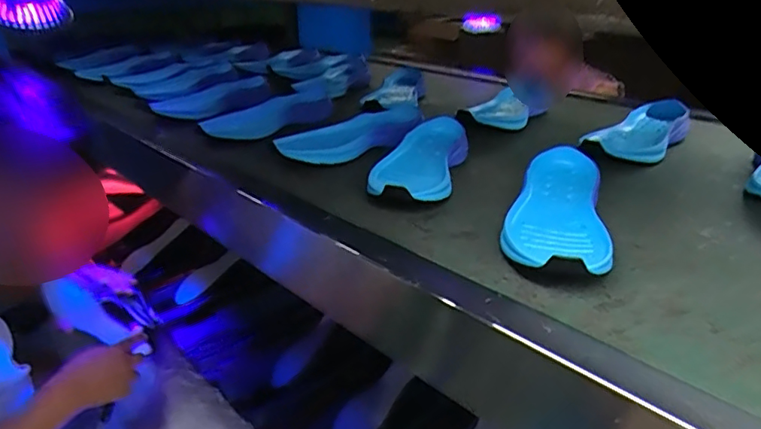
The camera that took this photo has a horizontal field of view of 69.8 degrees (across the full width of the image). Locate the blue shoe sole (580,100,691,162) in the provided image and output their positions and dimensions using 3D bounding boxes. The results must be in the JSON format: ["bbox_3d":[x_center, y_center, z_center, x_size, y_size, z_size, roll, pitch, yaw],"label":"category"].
[{"bbox_3d":[0.391,-0.123,0.819,0.101,0.049,0.264,18,30,34],"label":"blue shoe sole"}]

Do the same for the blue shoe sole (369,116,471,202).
[{"bbox_3d":[0.046,-0.065,0.684,0.098,0.049,0.232,7,25,14],"label":"blue shoe sole"}]

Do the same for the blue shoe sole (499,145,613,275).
[{"bbox_3d":[0.175,-0.006,0.550,0.092,0.053,0.236,7,25,14],"label":"blue shoe sole"}]

